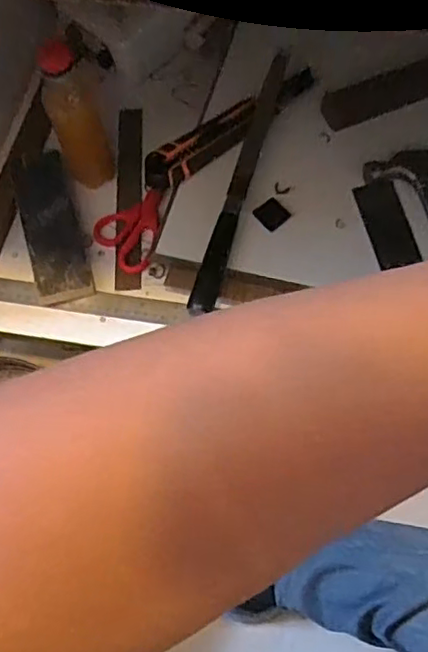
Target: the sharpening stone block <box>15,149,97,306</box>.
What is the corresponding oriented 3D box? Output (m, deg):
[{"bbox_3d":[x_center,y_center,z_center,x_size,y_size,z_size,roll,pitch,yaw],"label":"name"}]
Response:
[{"bbox_3d":[-0.177,-0.113,0.679,0.060,0.009,0.195,-7,65,-21],"label":"sharpening stone block"}]

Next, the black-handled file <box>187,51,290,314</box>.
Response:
[{"bbox_3d":[0.028,-0.154,0.628,0.024,0.023,0.301,14,67,9],"label":"black-handled file"}]

